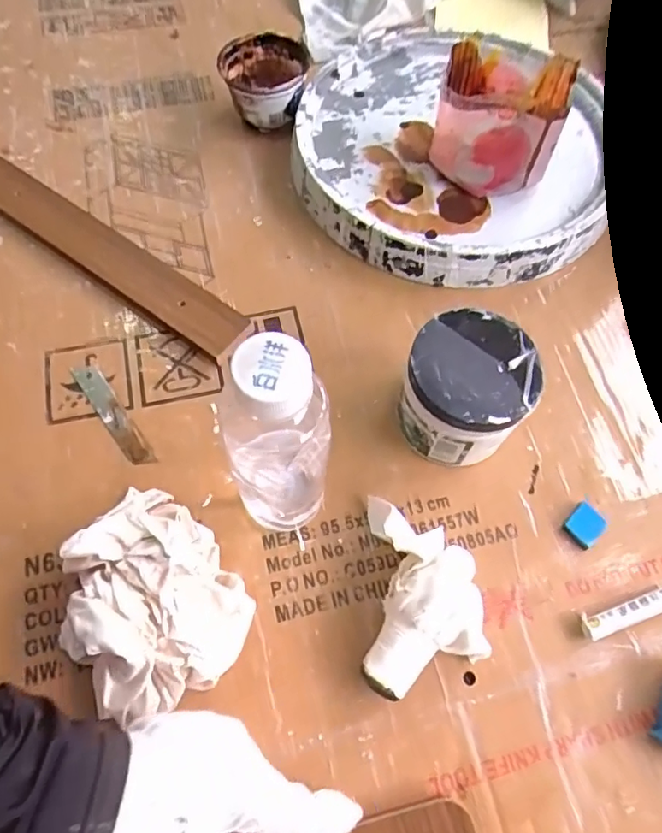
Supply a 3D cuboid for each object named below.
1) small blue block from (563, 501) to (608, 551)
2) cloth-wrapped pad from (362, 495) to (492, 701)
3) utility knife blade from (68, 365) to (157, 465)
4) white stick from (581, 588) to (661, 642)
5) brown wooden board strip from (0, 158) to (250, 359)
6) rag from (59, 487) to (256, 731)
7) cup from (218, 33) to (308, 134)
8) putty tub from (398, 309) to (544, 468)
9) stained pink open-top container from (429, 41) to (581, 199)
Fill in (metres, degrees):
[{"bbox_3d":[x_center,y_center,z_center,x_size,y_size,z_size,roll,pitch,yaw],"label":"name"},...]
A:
[{"bbox_3d":[0.173,0.074,0.378,0.026,0.005,0.023,-40,72,-17],"label":"small blue block"},{"bbox_3d":[0.056,0.108,0.338,0.066,0.040,0.111,4,66,1],"label":"cloth-wrapped pad"},{"bbox_3d":[-0.160,-0.001,0.407,0.018,0.005,0.094,-35,72,-12],"label":"utility knife blade"},{"bbox_3d":[0.192,0.124,0.352,0.065,0.012,0.015,-18,67,-8],"label":"white stick"},{"bbox_3d":[-0.191,-0.138,0.460,0.280,0.016,0.043,33,69,13],"label":"brown wooden board strip"},{"bbox_3d":[-0.114,0.108,0.328,0.123,0.053,0.107,42,72,17],"label":"rag"},{"bbox_3d":[-0.058,-0.303,0.507,0.076,0.062,0.068,-14,66,-7],"label":"cup"},{"bbox_3d":[0.088,-0.015,0.371,0.078,0.077,0.078,0,65,0],"label":"putty tub"},{"bbox_3d":[0.132,-0.235,0.444,0.092,0.080,0.078,14,66,6],"label":"stained pink open-top container"}]

